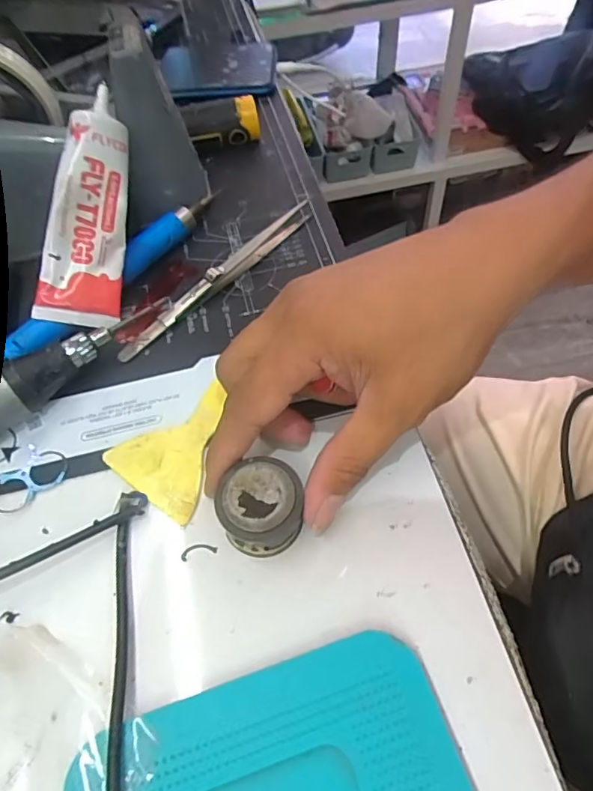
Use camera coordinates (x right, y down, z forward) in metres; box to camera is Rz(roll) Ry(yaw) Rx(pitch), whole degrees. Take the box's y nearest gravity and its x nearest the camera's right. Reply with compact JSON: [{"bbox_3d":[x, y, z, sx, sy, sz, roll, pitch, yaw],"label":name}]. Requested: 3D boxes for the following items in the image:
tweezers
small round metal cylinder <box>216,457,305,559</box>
[{"bbox_3d":[-0.045,-0.074,0.322,0.012,0.013,0.154,39,67,23],"label":"tweezers"},{"bbox_3d":[-0.016,0.050,0.237,0.037,0.020,0.037,-1,58,2],"label":"small round metal cylinder"}]

